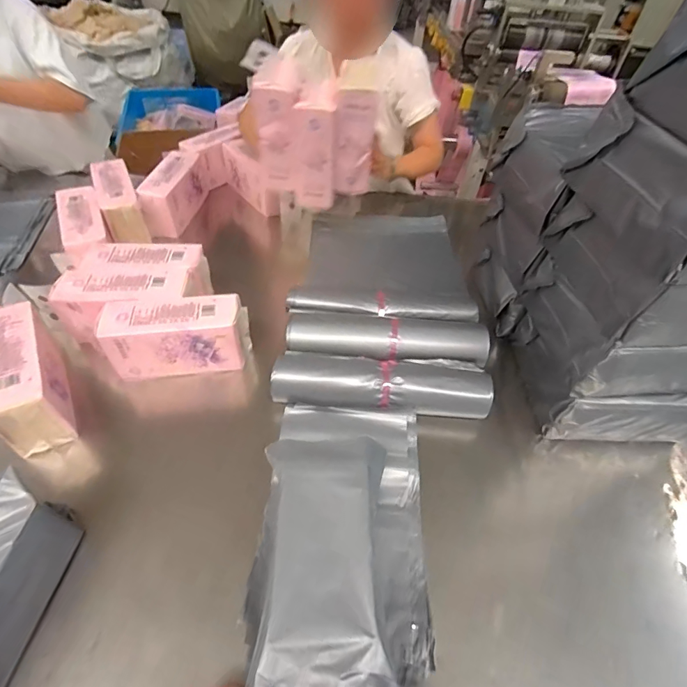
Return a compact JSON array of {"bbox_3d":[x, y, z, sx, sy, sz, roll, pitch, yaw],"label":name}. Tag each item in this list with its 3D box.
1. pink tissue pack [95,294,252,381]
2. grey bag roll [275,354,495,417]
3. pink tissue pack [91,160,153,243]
[{"bbox_3d":[-0.309,-0.013,0.795,0.250,0.120,0.095,-3,50,-8],"label":"pink tissue pack"},{"bbox_3d":[0.068,0.070,0.778,0.393,0.053,0.108,5,49,-2],"label":"grey bag roll"},{"bbox_3d":[-0.593,-0.376,1.101,0.098,0.110,0.269,-20,54,-21],"label":"pink tissue pack"}]

